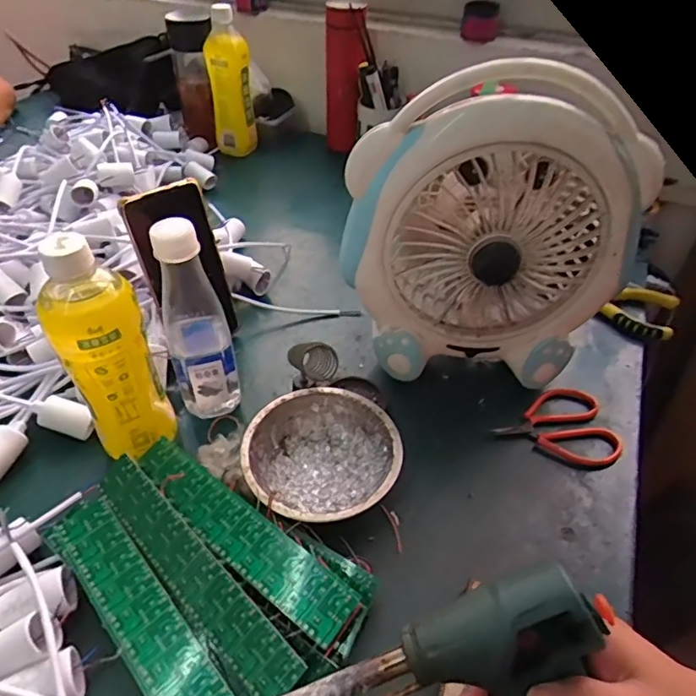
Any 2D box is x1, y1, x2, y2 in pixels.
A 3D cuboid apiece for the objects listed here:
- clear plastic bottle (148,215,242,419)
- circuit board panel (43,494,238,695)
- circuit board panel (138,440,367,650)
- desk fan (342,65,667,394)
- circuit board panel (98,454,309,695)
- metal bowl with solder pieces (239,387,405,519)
[{"bbox_3d":[-0.130,-0.022,0.452,0.053,0.193,0.058,-14,46,-18],"label":"clear plastic bottle"},{"bbox_3d":[-0.131,0.177,0.339,0.043,0.009,0.207,-33,54,-32],"label":"circuit board panel"},{"bbox_3d":[-0.081,0.130,0.378,0.199,0.012,0.037,30,50,26],"label":"circuit board panel"},{"bbox_3d":[0.120,-0.096,0.489,0.241,0.275,0.138,-4,44,-7],"label":"desk fan"},{"bbox_3d":[-0.108,0.149,0.357,0.197,0.004,0.035,38,81,25],"label":"circuit board panel"},{"bbox_3d":[-0.023,0.095,0.446,0.125,0.043,0.121,2,43,-1],"label":"metal bowl with solder pieces"}]

